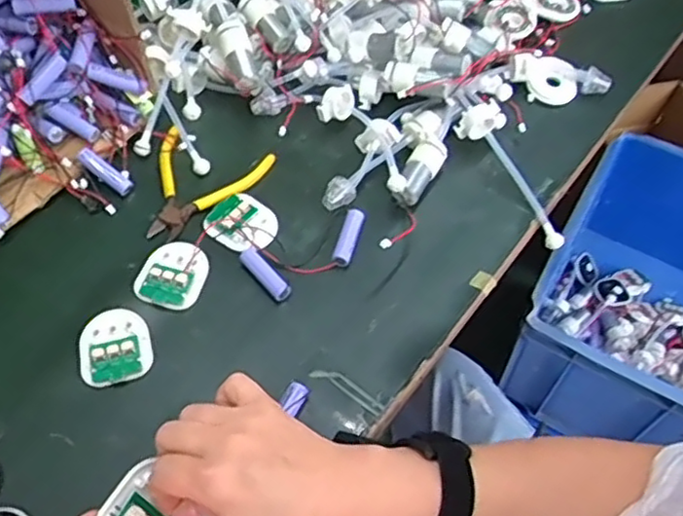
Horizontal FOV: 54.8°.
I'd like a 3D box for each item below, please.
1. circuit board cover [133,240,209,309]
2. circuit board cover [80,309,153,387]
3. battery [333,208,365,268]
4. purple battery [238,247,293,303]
[{"bbox_3d":[-0.134,0.012,0.522,0.053,0.011,0.058,7,56,4],"label":"circuit board cover"},{"bbox_3d":[-0.168,0.064,0.488,0.048,0.012,0.059,-15,58,-11],"label":"circuit board cover"},{"bbox_3d":[0.006,-0.017,0.535,0.016,0.012,0.051,15,57,9],"label":"battery"},{"bbox_3d":[-0.060,0.012,0.524,0.016,0.012,0.056,-34,63,-21],"label":"purple battery"}]

